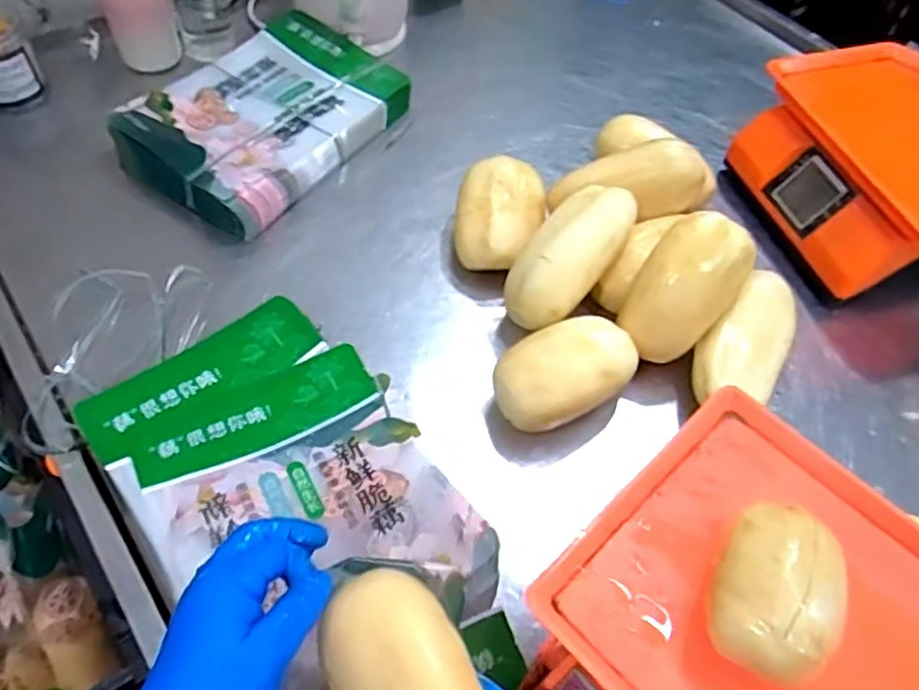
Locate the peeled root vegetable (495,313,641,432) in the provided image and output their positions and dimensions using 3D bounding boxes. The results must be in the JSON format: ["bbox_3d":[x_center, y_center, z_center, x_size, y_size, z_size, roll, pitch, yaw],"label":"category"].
[{"bbox_3d":[0.096,0.029,0.631,0.138,0.079,0.072,-20,59,-18],"label":"peeled root vegetable"}]

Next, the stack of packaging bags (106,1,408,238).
[{"bbox_3d":[-0.223,-0.275,0.818,0.214,0.053,0.315,31,58,16],"label":"stack of packaging bags"}]

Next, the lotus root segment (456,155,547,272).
[{"bbox_3d":[0.043,-0.128,0.729,0.093,0.073,0.127,5,55,-2],"label":"lotus root segment"}]

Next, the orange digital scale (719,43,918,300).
[{"bbox_3d":[0.483,-0.198,0.781,0.272,0.133,0.283,-13,57,-14],"label":"orange digital scale"}]

